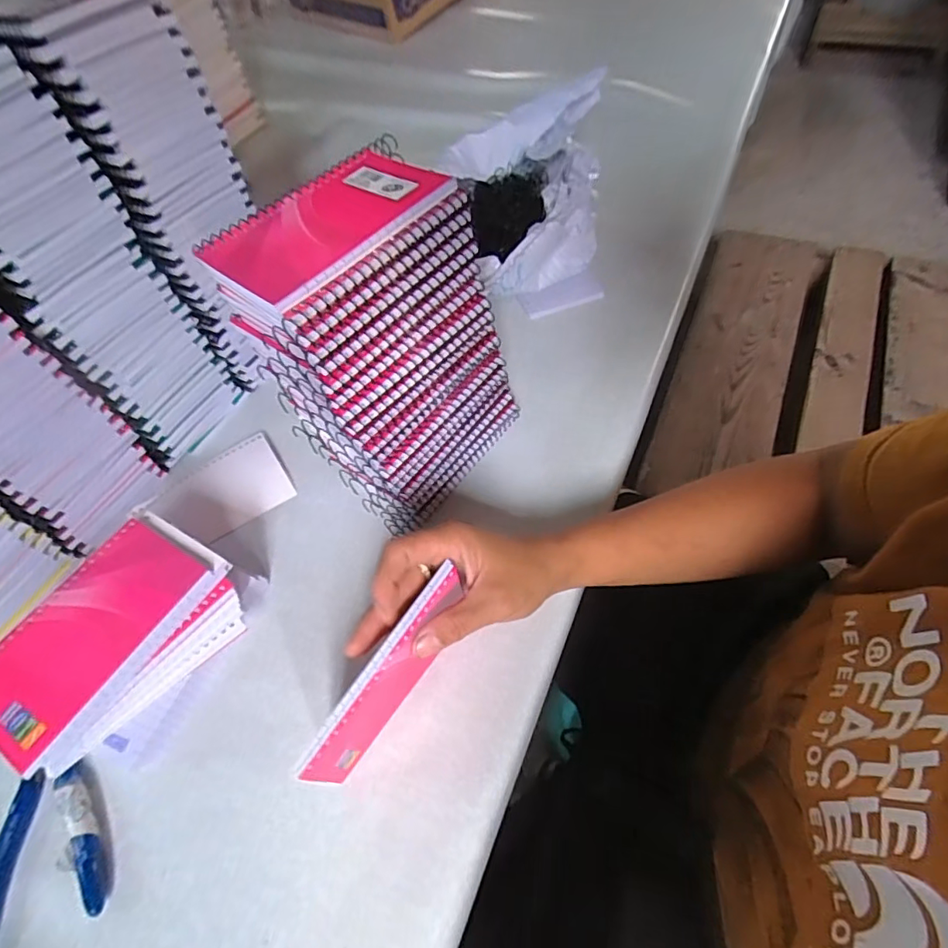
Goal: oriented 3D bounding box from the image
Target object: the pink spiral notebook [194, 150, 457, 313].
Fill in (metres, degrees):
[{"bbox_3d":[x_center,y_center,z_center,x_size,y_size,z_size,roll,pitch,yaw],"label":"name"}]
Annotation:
[{"bbox_3d":[-0.081,-0.143,0.298,0.082,0.010,0.129,38,68,25],"label":"pink spiral notebook"}]

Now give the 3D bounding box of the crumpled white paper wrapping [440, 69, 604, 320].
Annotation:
[{"bbox_3d":[0.053,-0.265,0.532,0.148,0.130,0.211,-1,58,5],"label":"crumpled white paper wrapping"}]

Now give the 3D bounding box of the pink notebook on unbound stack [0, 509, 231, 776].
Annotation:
[{"bbox_3d":[-0.228,0.090,0.321,0.083,0.011,0.138,25,63,19],"label":"pink notebook on unbound stack"}]

